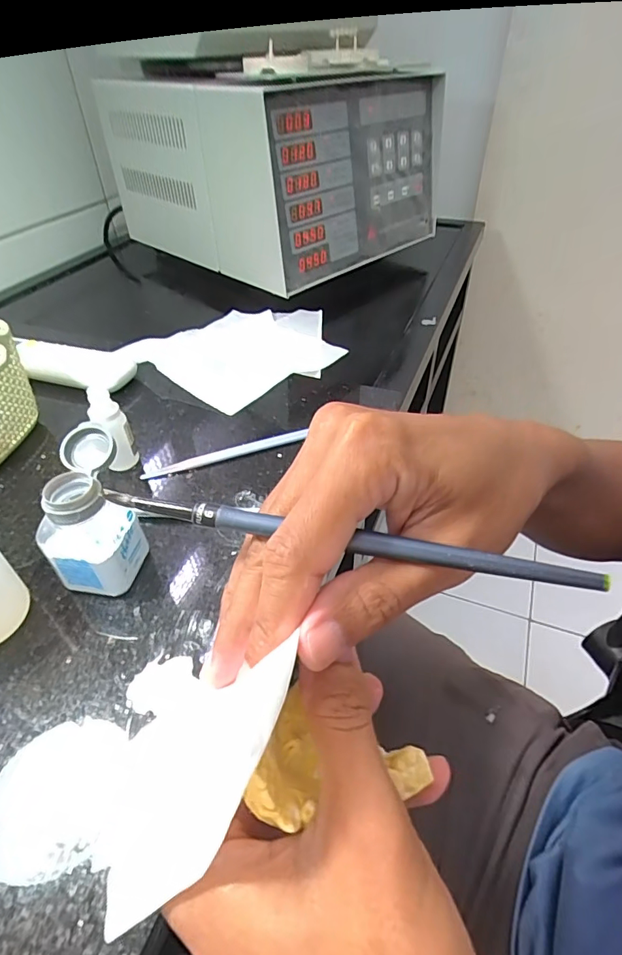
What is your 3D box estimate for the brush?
[{"bbox_3d":[0.003,0.019,0.156,0.165,0.005,0.006,8,41,15],"label":"brush"}]

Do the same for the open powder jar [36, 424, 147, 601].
[{"bbox_3d":[-0.127,0.024,0.273,0.052,0.074,0.066,-21,46,-20],"label":"open powder jar"}]

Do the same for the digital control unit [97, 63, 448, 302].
[{"bbox_3d":[-0.046,-0.443,0.676,0.355,0.198,0.328,-33,51,-30],"label":"digital control unit"}]

